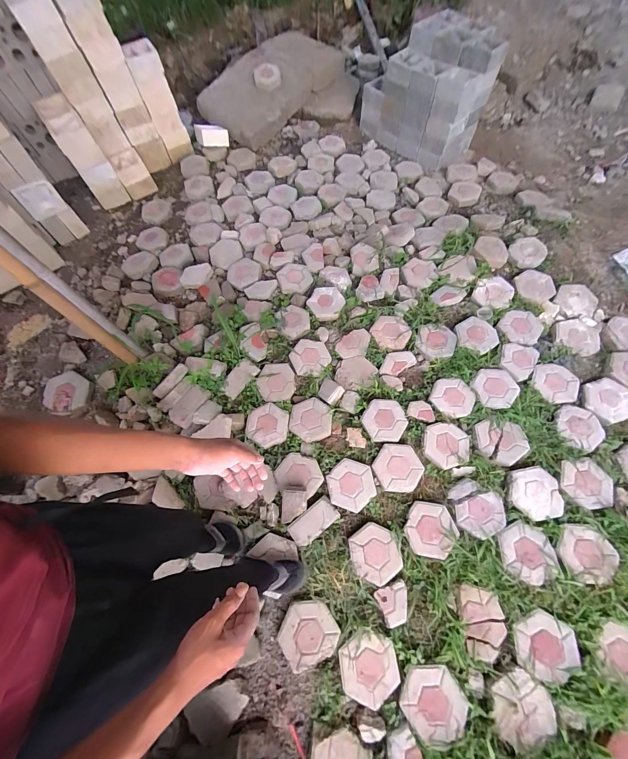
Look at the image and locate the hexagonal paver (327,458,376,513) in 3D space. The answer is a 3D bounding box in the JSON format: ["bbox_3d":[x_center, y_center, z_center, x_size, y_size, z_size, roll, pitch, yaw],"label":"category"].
[{"bbox_3d":[0.158,0.454,1.279,0.194,0.042,0.207,-10,63,-3],"label":"hexagonal paver"}]

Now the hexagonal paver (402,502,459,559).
[{"bbox_3d":[0.470,0.605,1.184,0.180,0.047,0.201,26,67,14],"label":"hexagonal paver"}]

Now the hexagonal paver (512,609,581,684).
[{"bbox_3d":[0.793,0.916,1.011,0.186,0.027,0.186,28,68,15],"label":"hexagonal paver"}]

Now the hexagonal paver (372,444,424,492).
[{"bbox_3d":[0.369,0.385,1.294,0.195,0.033,0.215,32,69,17],"label":"hexagonal paver"}]

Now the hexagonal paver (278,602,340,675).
[{"bbox_3d":[-0.024,0.909,1.058,0.192,0.053,0.188,-33,67,-14],"label":"hexagonal paver"}]

